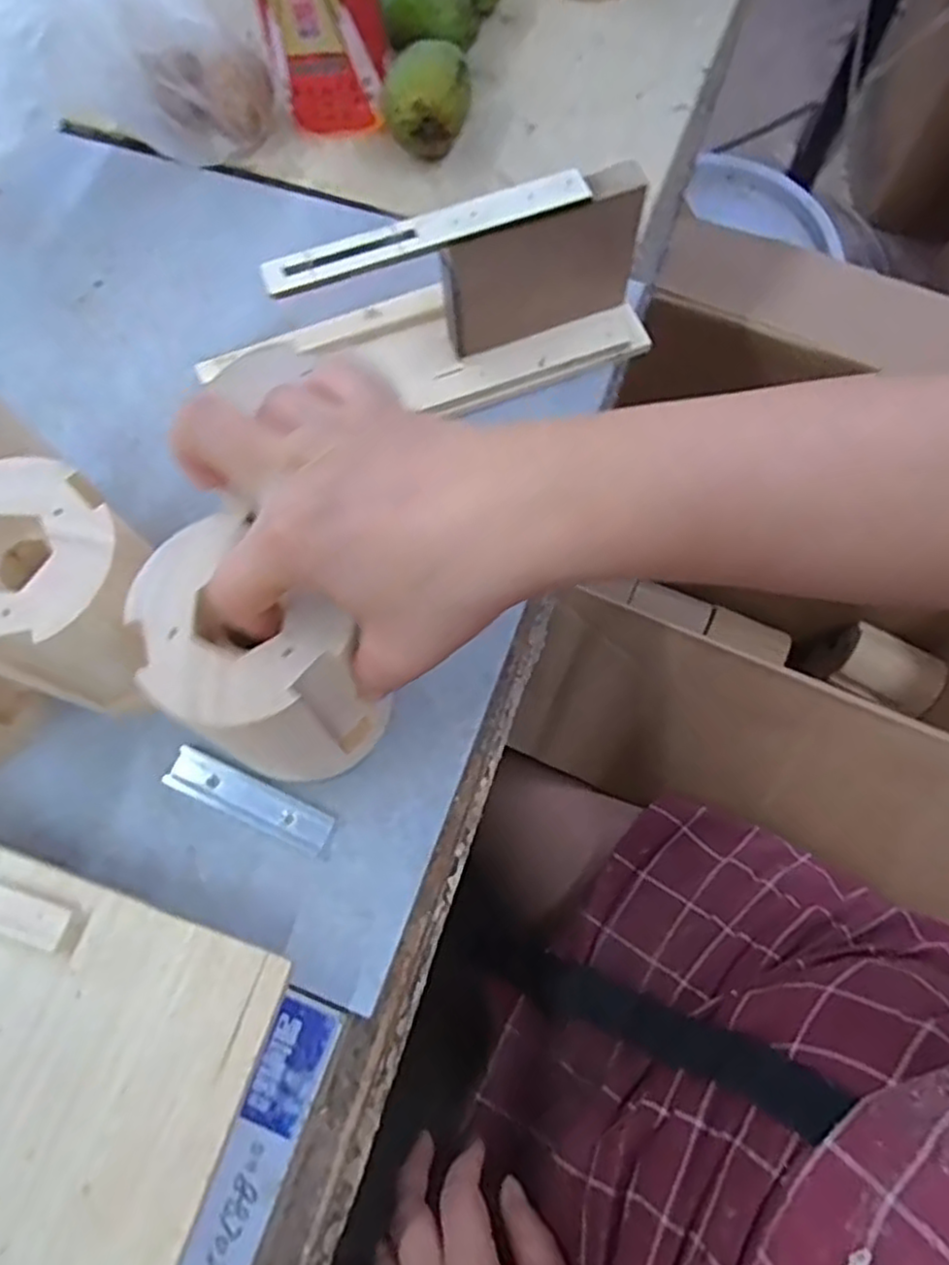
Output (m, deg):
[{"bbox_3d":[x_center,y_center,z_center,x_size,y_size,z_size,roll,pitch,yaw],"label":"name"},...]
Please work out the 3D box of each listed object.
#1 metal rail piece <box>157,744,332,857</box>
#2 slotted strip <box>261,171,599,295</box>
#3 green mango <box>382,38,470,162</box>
[{"bbox_3d":[-0.101,0.075,0.323,0.078,0.006,0.019,24,73,8],"label":"metal rail piece"},{"bbox_3d":[-0.021,-0.177,0.317,0.146,0.012,0.017,-17,72,-6],"label":"slotted strip"},{"bbox_3d":[-0.028,-0.308,0.420,0.050,0.049,0.045,-1,71,0],"label":"green mango"}]

